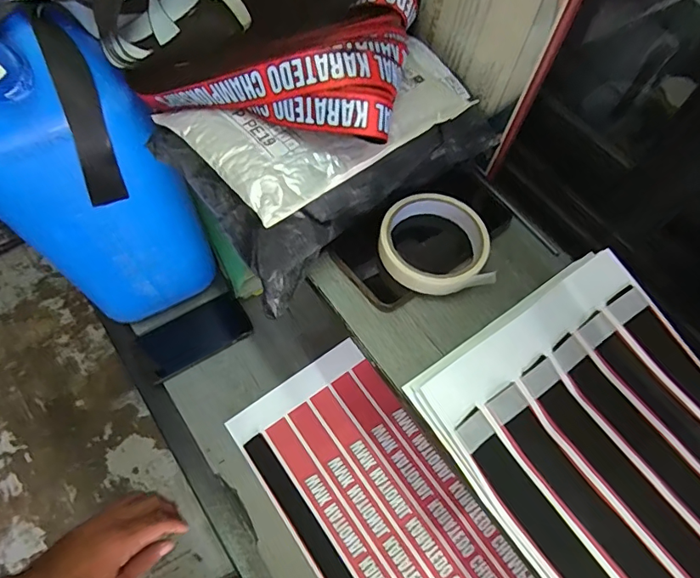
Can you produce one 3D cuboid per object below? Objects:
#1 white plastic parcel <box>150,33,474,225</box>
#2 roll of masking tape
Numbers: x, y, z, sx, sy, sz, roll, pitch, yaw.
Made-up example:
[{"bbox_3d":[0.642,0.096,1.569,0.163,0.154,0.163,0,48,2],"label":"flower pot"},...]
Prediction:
[{"bbox_3d":[-0.013,-0.149,0.377,0.224,0.033,0.139,-35,69,-20],"label":"white plastic parcel"},{"bbox_3d":[0.072,-0.041,0.411,0.093,0.025,0.091,0,63,0],"label":"roll of masking tape"}]

